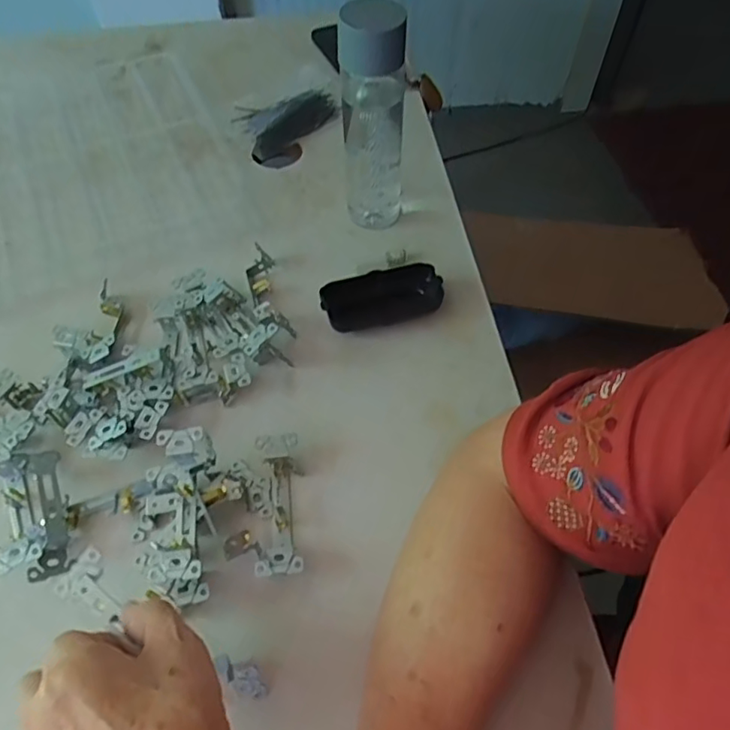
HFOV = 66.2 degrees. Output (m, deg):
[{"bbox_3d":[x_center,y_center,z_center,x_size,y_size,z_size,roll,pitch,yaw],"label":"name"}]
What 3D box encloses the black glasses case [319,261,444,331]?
[{"bbox_3d":[0.016,-0.063,0.515,0.109,0.027,0.050,-15,57,-7],"label":"black glasses case"}]

